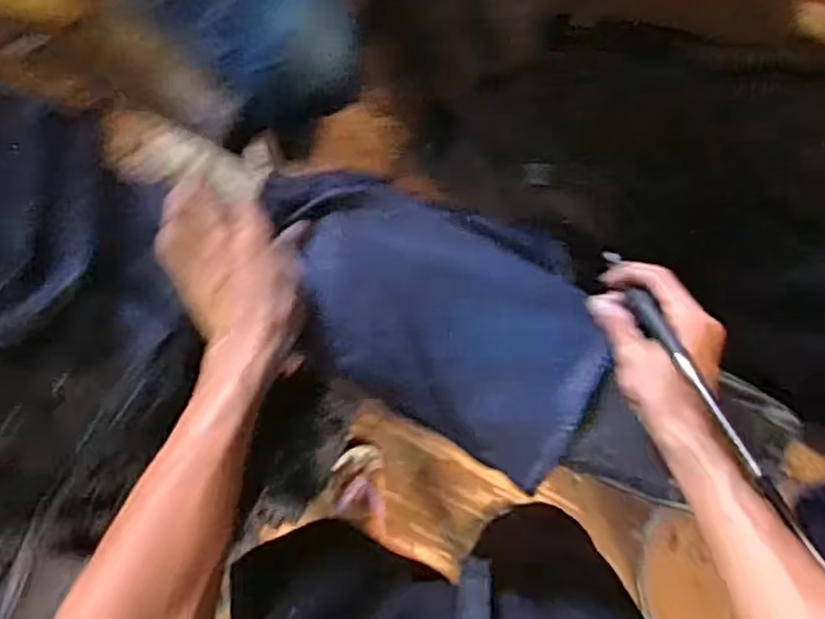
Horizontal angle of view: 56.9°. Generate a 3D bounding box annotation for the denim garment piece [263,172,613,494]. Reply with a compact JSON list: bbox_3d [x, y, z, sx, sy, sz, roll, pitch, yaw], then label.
[{"bbox_3d":[0.011,-0.003,0.639,0.302,0.035,0.179,28,81,4],"label":"denim garment piece"}]

